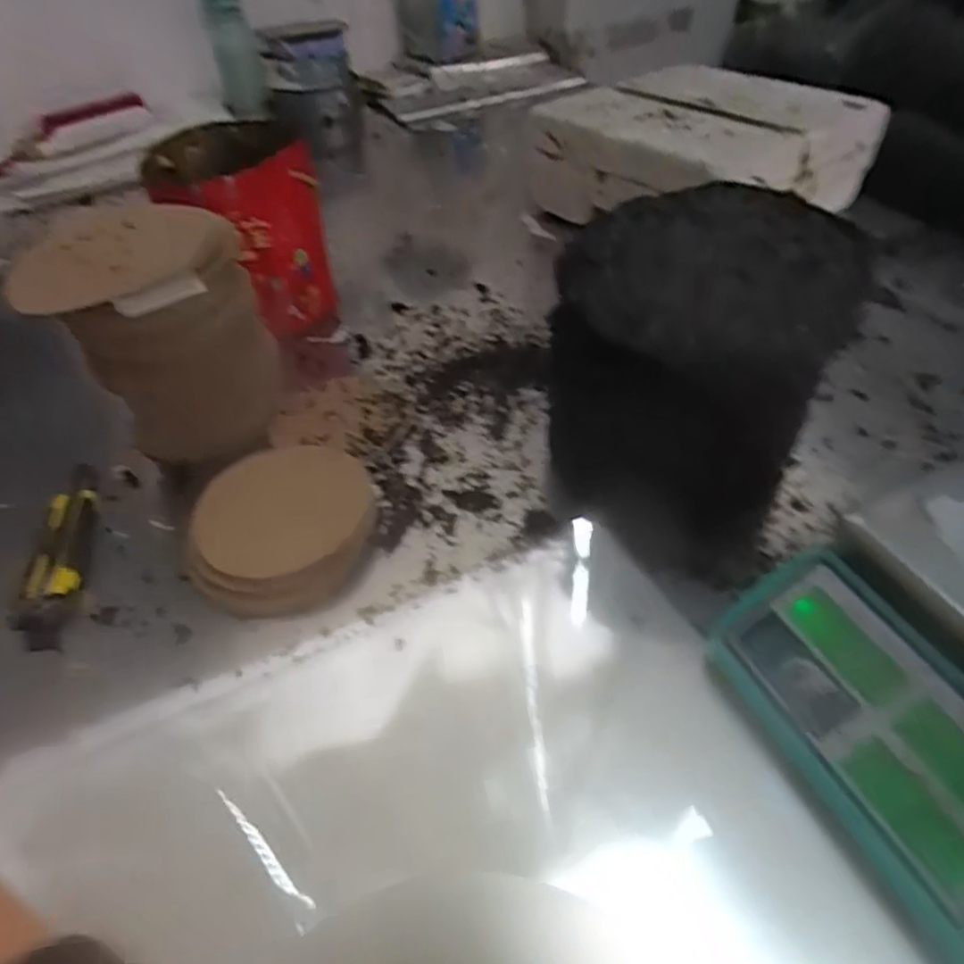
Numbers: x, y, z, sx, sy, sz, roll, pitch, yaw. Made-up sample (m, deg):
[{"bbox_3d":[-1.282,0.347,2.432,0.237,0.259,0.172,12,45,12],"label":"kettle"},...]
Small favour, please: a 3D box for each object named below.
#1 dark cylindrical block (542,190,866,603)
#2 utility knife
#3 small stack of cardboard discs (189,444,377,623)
[{"bbox_3d":[0.158,-0.085,0.539,0.190,0.204,0.201,-3,45,3],"label":"dark cylindrical block"},{"bbox_3d":[-0.340,0.049,0.551,0.045,0.019,0.189,-15,46,-9],"label":"utility knife"},{"bbox_3d":[-0.159,0.032,0.553,0.151,0.037,0.145,-21,47,-15],"label":"small stack of cardboard discs"}]

